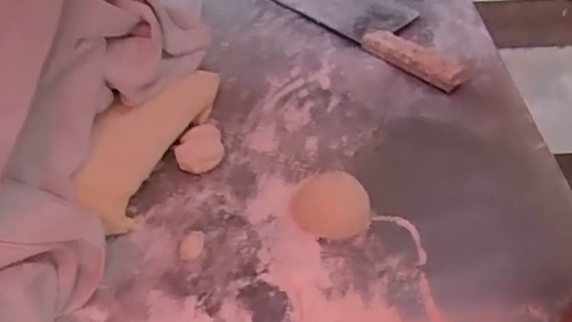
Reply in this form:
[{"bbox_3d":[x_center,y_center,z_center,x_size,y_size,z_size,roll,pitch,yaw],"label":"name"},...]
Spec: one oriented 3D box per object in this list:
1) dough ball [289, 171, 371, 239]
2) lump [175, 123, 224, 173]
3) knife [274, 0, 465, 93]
[{"bbox_3d":[0.039,0.038,0.528,0.067,0.027,0.054,-7,49,-2],"label":"dough ball"},{"bbox_3d":[-0.085,-0.013,0.587,0.046,0.023,0.051,-13,50,-8],"label":"lump"},{"bbox_3d":[0.095,-0.174,0.700,0.091,0.025,0.288,-36,56,-25],"label":"knife"}]

